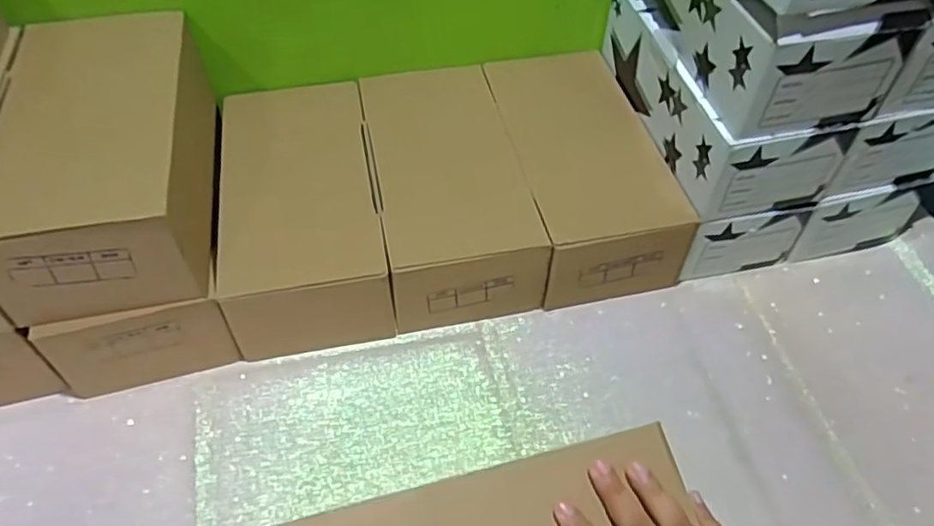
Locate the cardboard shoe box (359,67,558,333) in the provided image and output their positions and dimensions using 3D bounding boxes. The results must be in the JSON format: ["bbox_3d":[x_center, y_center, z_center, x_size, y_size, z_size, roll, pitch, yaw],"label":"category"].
[{"bbox_3d":[-0.021,-0.071,0.676,0.137,0.107,0.271,-8,50,-8],"label":"cardboard shoe box"}]

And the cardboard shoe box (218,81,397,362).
[{"bbox_3d":[-0.159,-0.049,0.655,0.137,0.107,0.263,-8,50,-8],"label":"cardboard shoe box"}]

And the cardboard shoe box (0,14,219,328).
[{"bbox_3d":[-0.297,-0.090,0.554,0.135,0.097,0.261,-8,51,-9],"label":"cardboard shoe box"}]

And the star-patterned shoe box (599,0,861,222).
[{"bbox_3d":[0.237,-0.170,0.639,0.120,0.095,0.256,-8,50,-8],"label":"star-patterned shoe box"}]

